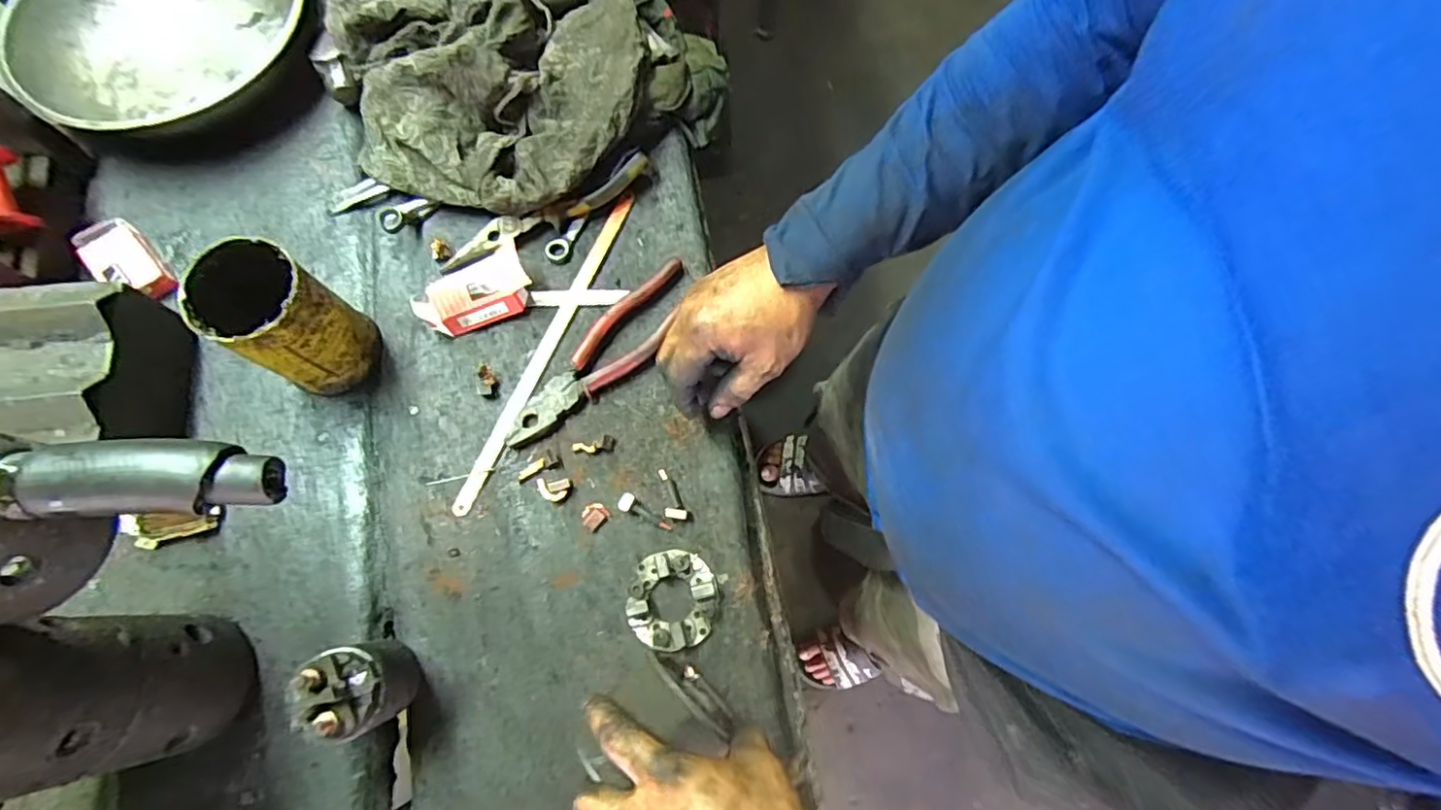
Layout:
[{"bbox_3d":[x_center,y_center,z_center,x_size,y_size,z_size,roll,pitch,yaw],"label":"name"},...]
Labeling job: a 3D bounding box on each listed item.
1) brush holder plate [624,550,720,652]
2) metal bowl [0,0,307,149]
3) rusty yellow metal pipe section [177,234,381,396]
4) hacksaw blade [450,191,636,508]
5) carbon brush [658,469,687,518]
[{"bbox_3d":[-0.036,0.144,0.468,0.067,0.016,0.068,0,74,0],"label":"brush holder plate"},{"bbox_3d":[-0.484,-0.326,0.567,0.238,0.061,0.228,0,74,0],"label":"metal bowl"},{"bbox_3d":[-0.311,-0.060,0.463,0.072,0.118,0.070,0,74,0],"label":"rusty yellow metal pipe section"},{"bbox_3d":[-0.140,-0.052,0.520,0.016,0.007,0.298,21,75,6],"label":"hacksaw blade"},{"bbox_3d":[-0.040,0.070,0.489,0.015,0.009,0.042,-22,75,-6],"label":"carbon brush"}]

